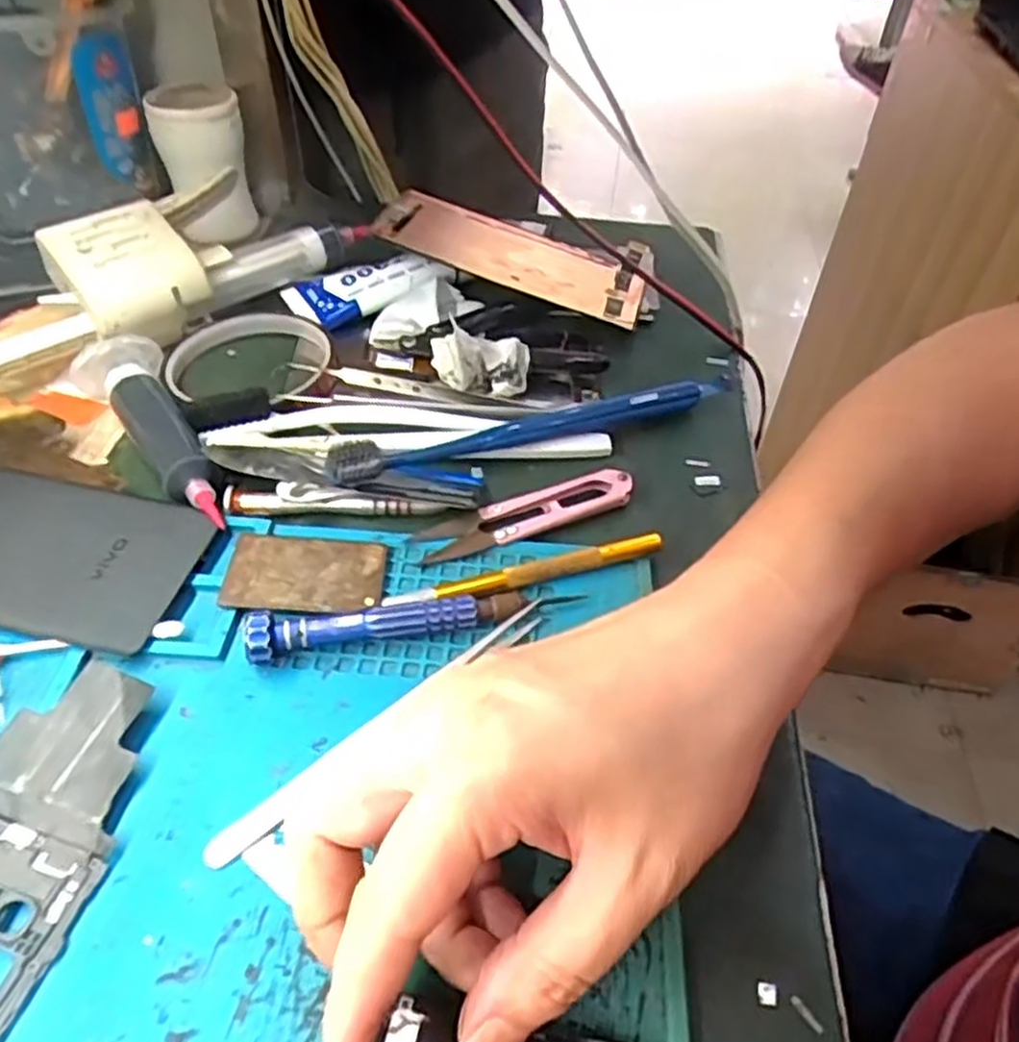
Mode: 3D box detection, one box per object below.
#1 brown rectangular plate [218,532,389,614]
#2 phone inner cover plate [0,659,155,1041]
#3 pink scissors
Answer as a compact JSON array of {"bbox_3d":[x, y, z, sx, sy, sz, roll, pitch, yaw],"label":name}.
[{"bbox_3d":[-0.081,0.020,0.304,0.060,0.005,0.036,2,46,-1],"label":"brown rectangular plate"},{"bbox_3d":[-0.151,0.092,0.230,0.064,0.012,0.104,12,47,9],"label":"phone inner cover plate"},{"bbox_3d":[0.009,-0.004,0.330,0.096,0.006,0.022,-14,48,-15],"label":"pink scissors"}]

